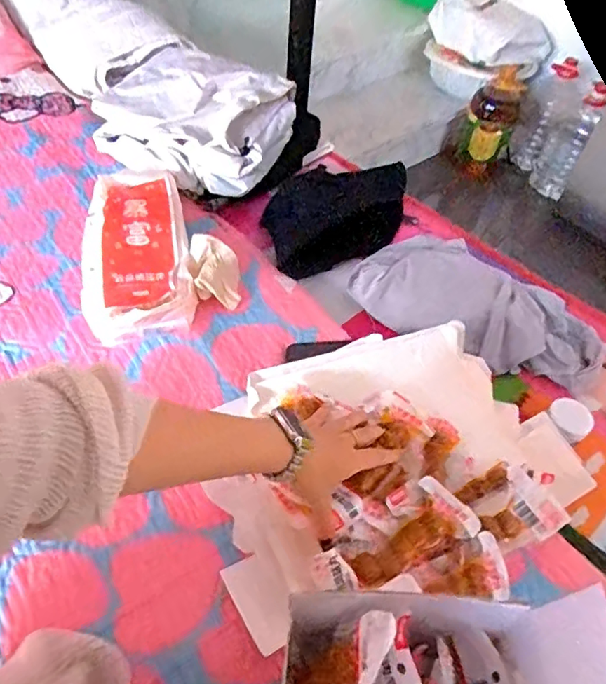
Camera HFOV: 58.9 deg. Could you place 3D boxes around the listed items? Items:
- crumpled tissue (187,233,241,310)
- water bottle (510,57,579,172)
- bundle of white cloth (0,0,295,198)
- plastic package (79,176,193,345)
[{"bbox_3d":[-0.125,-0.100,0.762,0.071,0.067,0.079,0,50,-6],"label":"crumpled tissue"},{"bbox_3d":[0.763,-0.709,1.702,0.135,0.296,0.133,26,52,15],"label":"water bottle"},{"bbox_3d":[-0.325,-0.561,1.047,0.312,0.180,0.780,-31,60,-28],"label":"bundle of white cloth"},{"bbox_3d":[-0.244,-0.142,0.775,0.147,0.063,0.303,-9,52,-13],"label":"plastic package"}]

